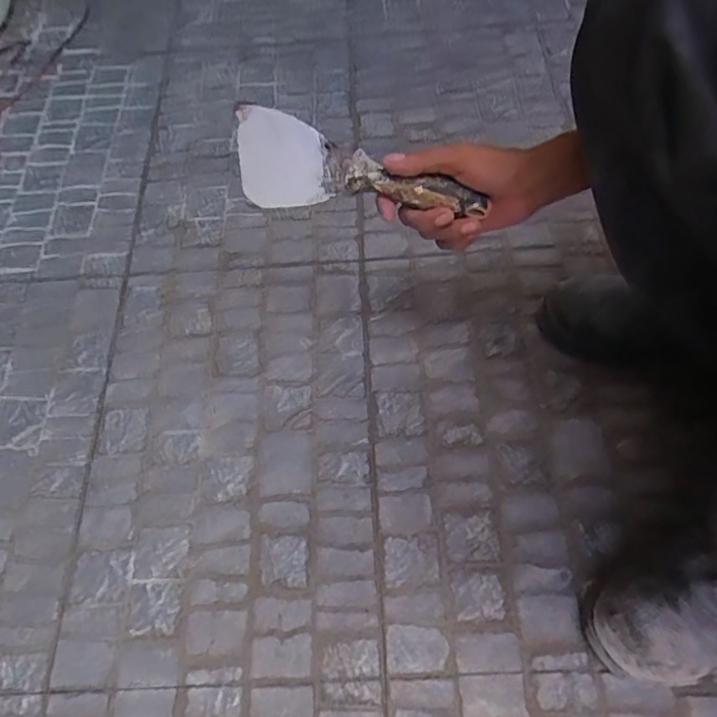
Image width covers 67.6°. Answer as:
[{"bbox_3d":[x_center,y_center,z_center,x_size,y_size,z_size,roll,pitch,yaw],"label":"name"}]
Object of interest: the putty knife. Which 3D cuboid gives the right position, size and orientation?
[{"bbox_3d":[0.000,-0.145,0.427,0.195,0.076,0.030,12,61,2],"label":"putty knife"}]

